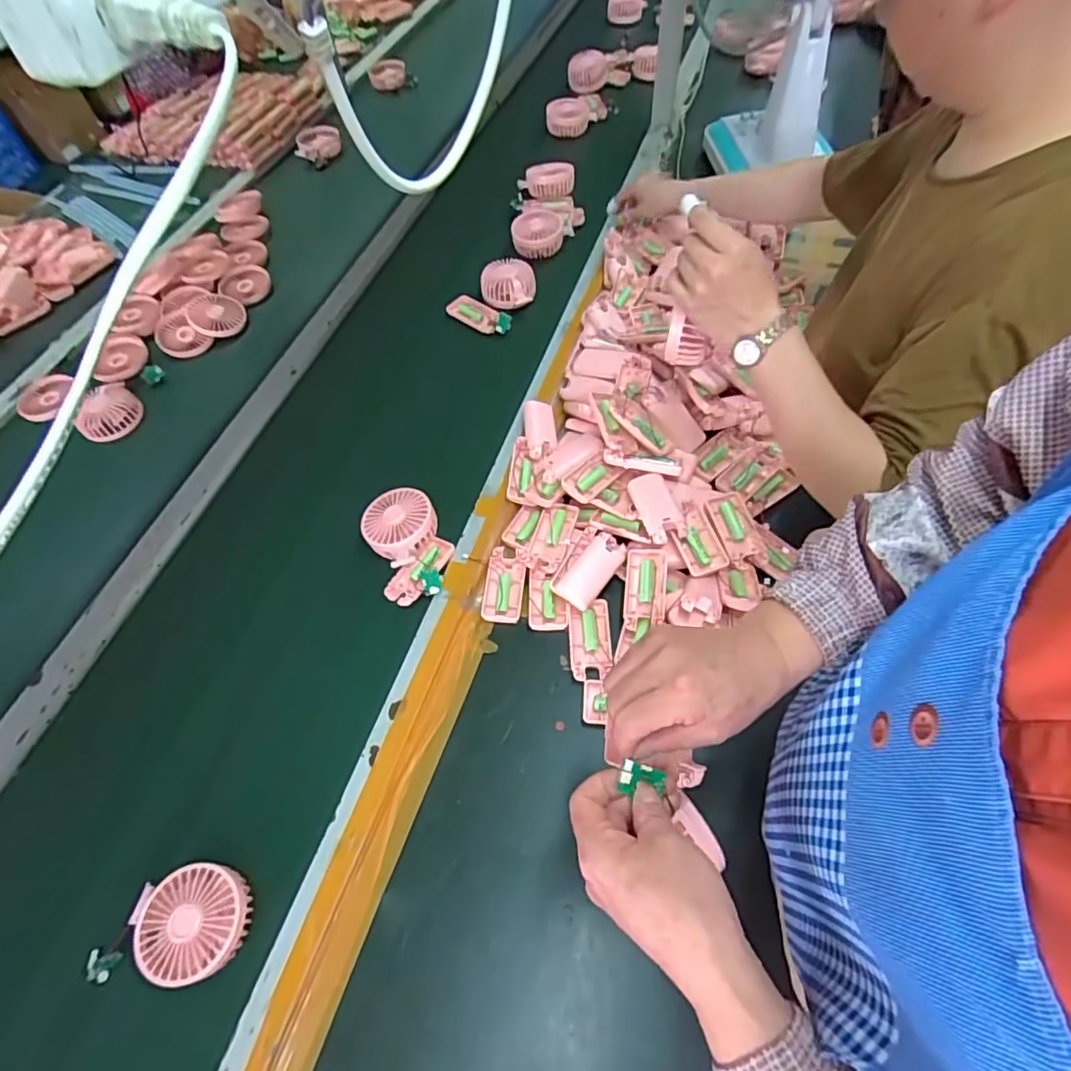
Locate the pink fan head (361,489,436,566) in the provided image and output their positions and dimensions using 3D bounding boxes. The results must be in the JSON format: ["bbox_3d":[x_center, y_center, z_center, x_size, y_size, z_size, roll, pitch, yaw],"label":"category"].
[{"bbox_3d":[-0.167,-0.012,0.726,0.081,0.042,0.087,-1,59,1],"label":"pink fan head"}]

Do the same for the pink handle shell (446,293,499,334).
[{"bbox_3d":[-0.099,-0.362,0.964,0.097,0.018,0.043,34,93,17],"label":"pink handle shell"}]

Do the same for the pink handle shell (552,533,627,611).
[{"bbox_3d":[0.062,0.038,0.685,0.049,0.025,0.093,33,65,19],"label":"pink handle shell"}]

